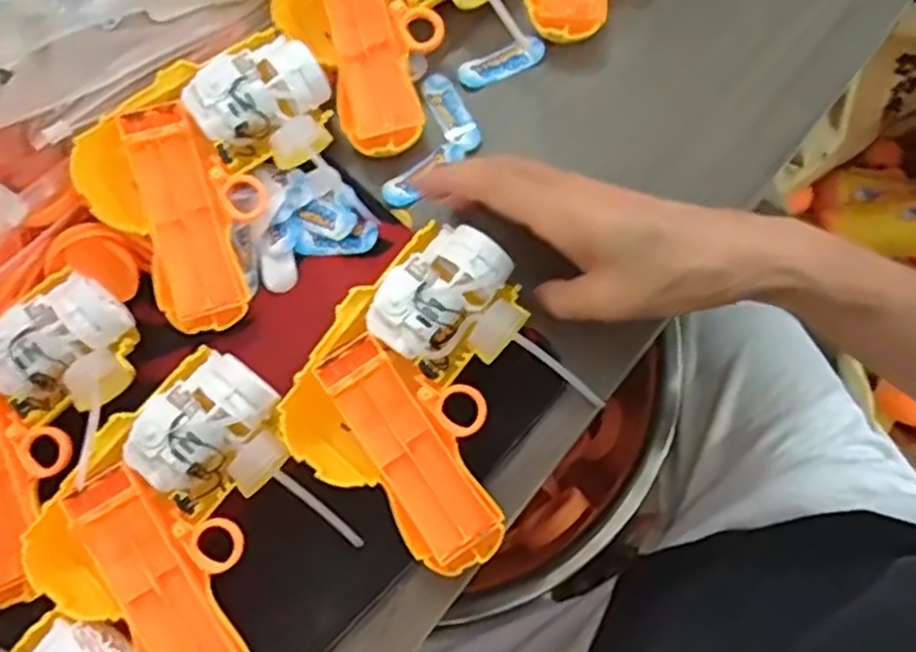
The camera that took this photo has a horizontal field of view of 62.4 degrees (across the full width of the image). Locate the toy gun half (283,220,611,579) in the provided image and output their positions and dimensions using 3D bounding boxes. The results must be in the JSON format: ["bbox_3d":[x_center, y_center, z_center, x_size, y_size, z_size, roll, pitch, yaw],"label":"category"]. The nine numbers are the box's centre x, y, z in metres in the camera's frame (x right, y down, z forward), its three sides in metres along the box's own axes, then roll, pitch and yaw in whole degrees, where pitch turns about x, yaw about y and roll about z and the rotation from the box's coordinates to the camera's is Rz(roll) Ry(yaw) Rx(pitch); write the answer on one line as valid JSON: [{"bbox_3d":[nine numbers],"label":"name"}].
[{"bbox_3d":[-0.007,0.030,0.357,0.122,0.032,0.130,38,82,12],"label":"toy gun half"}]

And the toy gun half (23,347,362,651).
[{"bbox_3d":[-0.121,0.092,0.352,0.120,0.028,0.132,39,82,13],"label":"toy gun half"}]

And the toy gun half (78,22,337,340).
[{"bbox_3d":[-0.122,-0.083,0.400,0.140,0.034,0.110,-44,77,-6],"label":"toy gun half"}]

